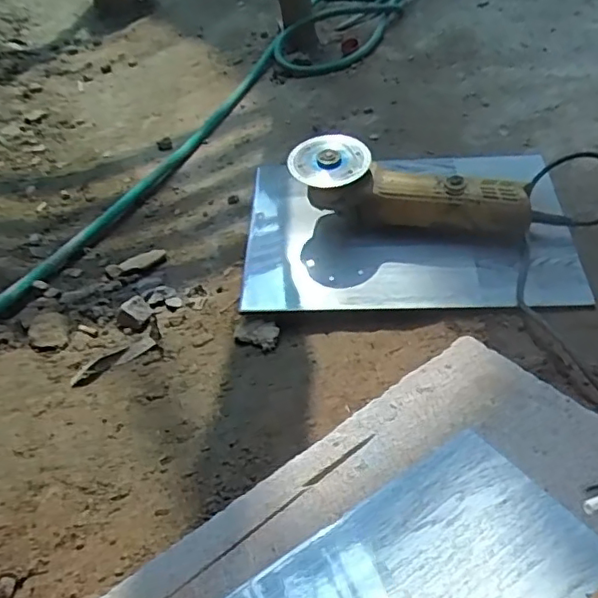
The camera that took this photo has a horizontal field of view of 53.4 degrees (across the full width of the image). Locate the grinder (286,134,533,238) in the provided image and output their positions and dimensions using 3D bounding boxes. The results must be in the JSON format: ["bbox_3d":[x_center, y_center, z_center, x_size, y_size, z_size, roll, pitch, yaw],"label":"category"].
[{"bbox_3d":[0.130,-0.130,0.719,0.288,0.081,0.080,13,39,3],"label":"grinder"}]

